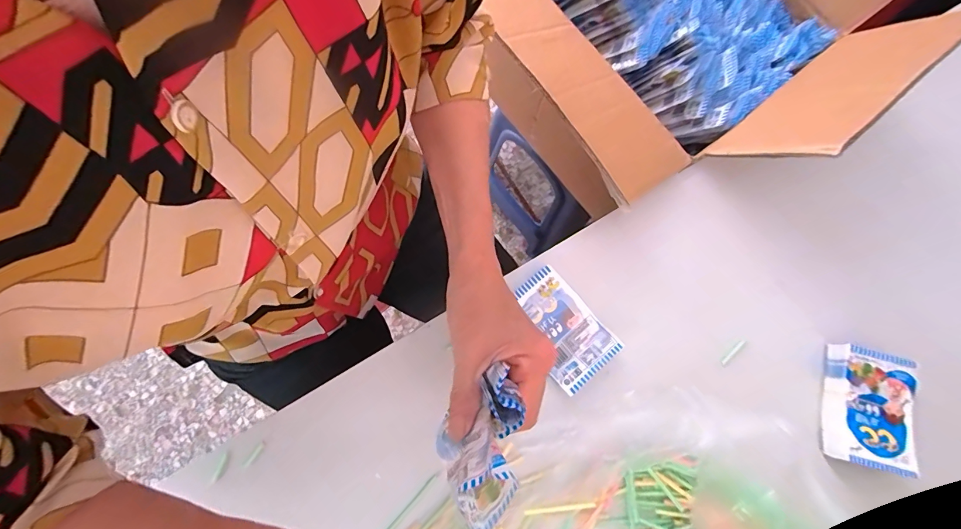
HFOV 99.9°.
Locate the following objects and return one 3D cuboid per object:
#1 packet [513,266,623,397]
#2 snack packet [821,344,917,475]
[{"bbox_3d":[0.074,0.060,0.384,0.068,0.010,0.104,-40,78,-10],"label":"packet"},{"bbox_3d":[0.362,0.132,0.373,0.077,0.017,0.105,19,80,-2],"label":"snack packet"}]

